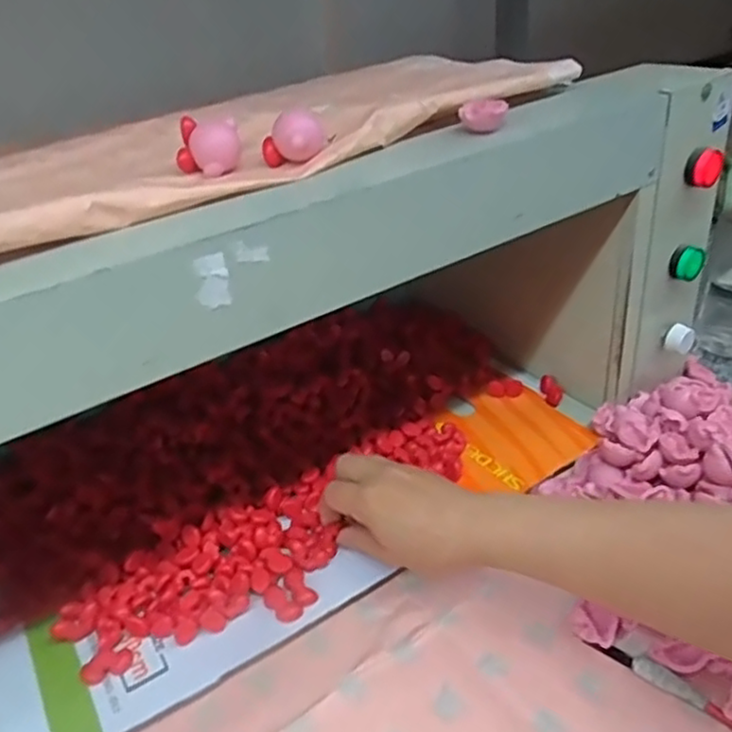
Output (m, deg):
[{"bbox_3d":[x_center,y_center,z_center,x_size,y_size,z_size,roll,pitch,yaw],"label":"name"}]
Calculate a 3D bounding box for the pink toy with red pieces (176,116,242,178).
[{"bbox_3d":[-0.093,-0.127,0.391,0.033,0.025,0.027,5,39,12],"label":"pink toy with red pieces"}]

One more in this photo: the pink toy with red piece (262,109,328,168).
[{"bbox_3d":[-0.042,-0.134,0.395,0.031,0.028,0.027,25,47,32],"label":"pink toy with red piece"}]

